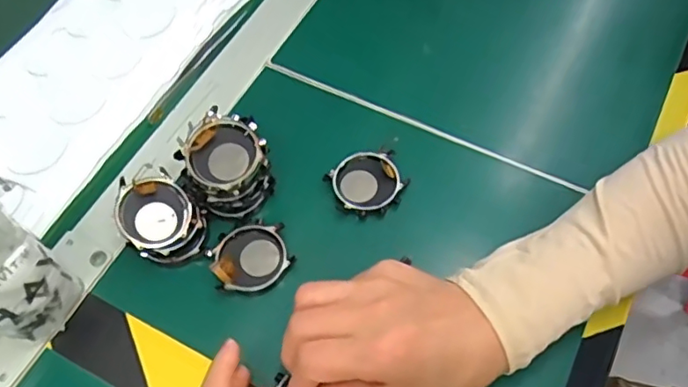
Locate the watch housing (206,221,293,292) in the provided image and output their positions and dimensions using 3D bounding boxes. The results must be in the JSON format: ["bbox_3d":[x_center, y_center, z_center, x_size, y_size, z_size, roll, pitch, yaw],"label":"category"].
[{"bbox_3d":[-0.059,0.038,0.358,0.048,0.016,0.043,-20,63,-10],"label":"watch housing"}]

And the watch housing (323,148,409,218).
[{"bbox_3d":[0.016,-0.008,0.386,0.045,0.008,0.046,-27,63,-12],"label":"watch housing"}]

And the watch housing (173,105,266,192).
[{"bbox_3d":[-0.073,-0.028,0.352,0.049,0.013,0.046,0,61,1],"label":"watch housing"}]

